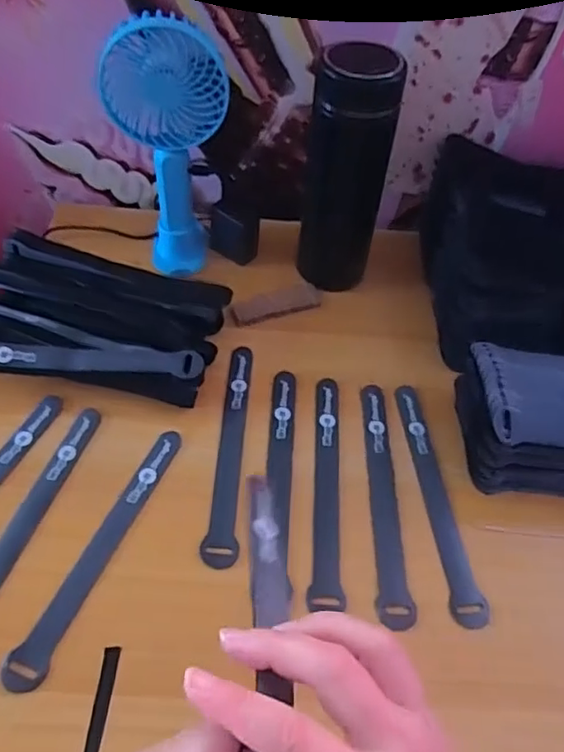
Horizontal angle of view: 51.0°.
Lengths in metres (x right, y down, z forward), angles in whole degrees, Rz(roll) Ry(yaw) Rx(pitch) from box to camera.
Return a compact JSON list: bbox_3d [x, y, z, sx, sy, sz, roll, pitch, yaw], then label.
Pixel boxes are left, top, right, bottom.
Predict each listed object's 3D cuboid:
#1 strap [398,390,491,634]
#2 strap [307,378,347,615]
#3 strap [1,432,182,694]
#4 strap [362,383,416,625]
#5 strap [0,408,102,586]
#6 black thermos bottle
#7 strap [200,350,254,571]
[{"bbox_3d":[0.118,0.087,0.450,0.024,0.009,0.194,-1,53,-5],"label":"strap"},{"bbox_3d":[0.035,0.079,0.450,0.023,0.004,0.191,5,53,-1],"label":"strap"},{"bbox_3d":[-0.123,0.115,0.408,0.024,0.004,0.193,19,54,10],"label":"strap"},{"bbox_3d":[0.078,0.088,0.449,0.024,0.005,0.195,4,51,-2],"label":"strap"},{"bbox_3d":[-0.179,0.101,0.415,0.023,0.009,0.194,17,53,8],"label":"strap"},{"bbox_3d":[0.056,-0.173,0.526,0.071,0.195,0.068,11,53,4],"label":"black thermos bottle"},{"bbox_3d":[-0.039,0.053,0.462,0.022,0.010,0.196,4,53,-1],"label":"strap"}]

